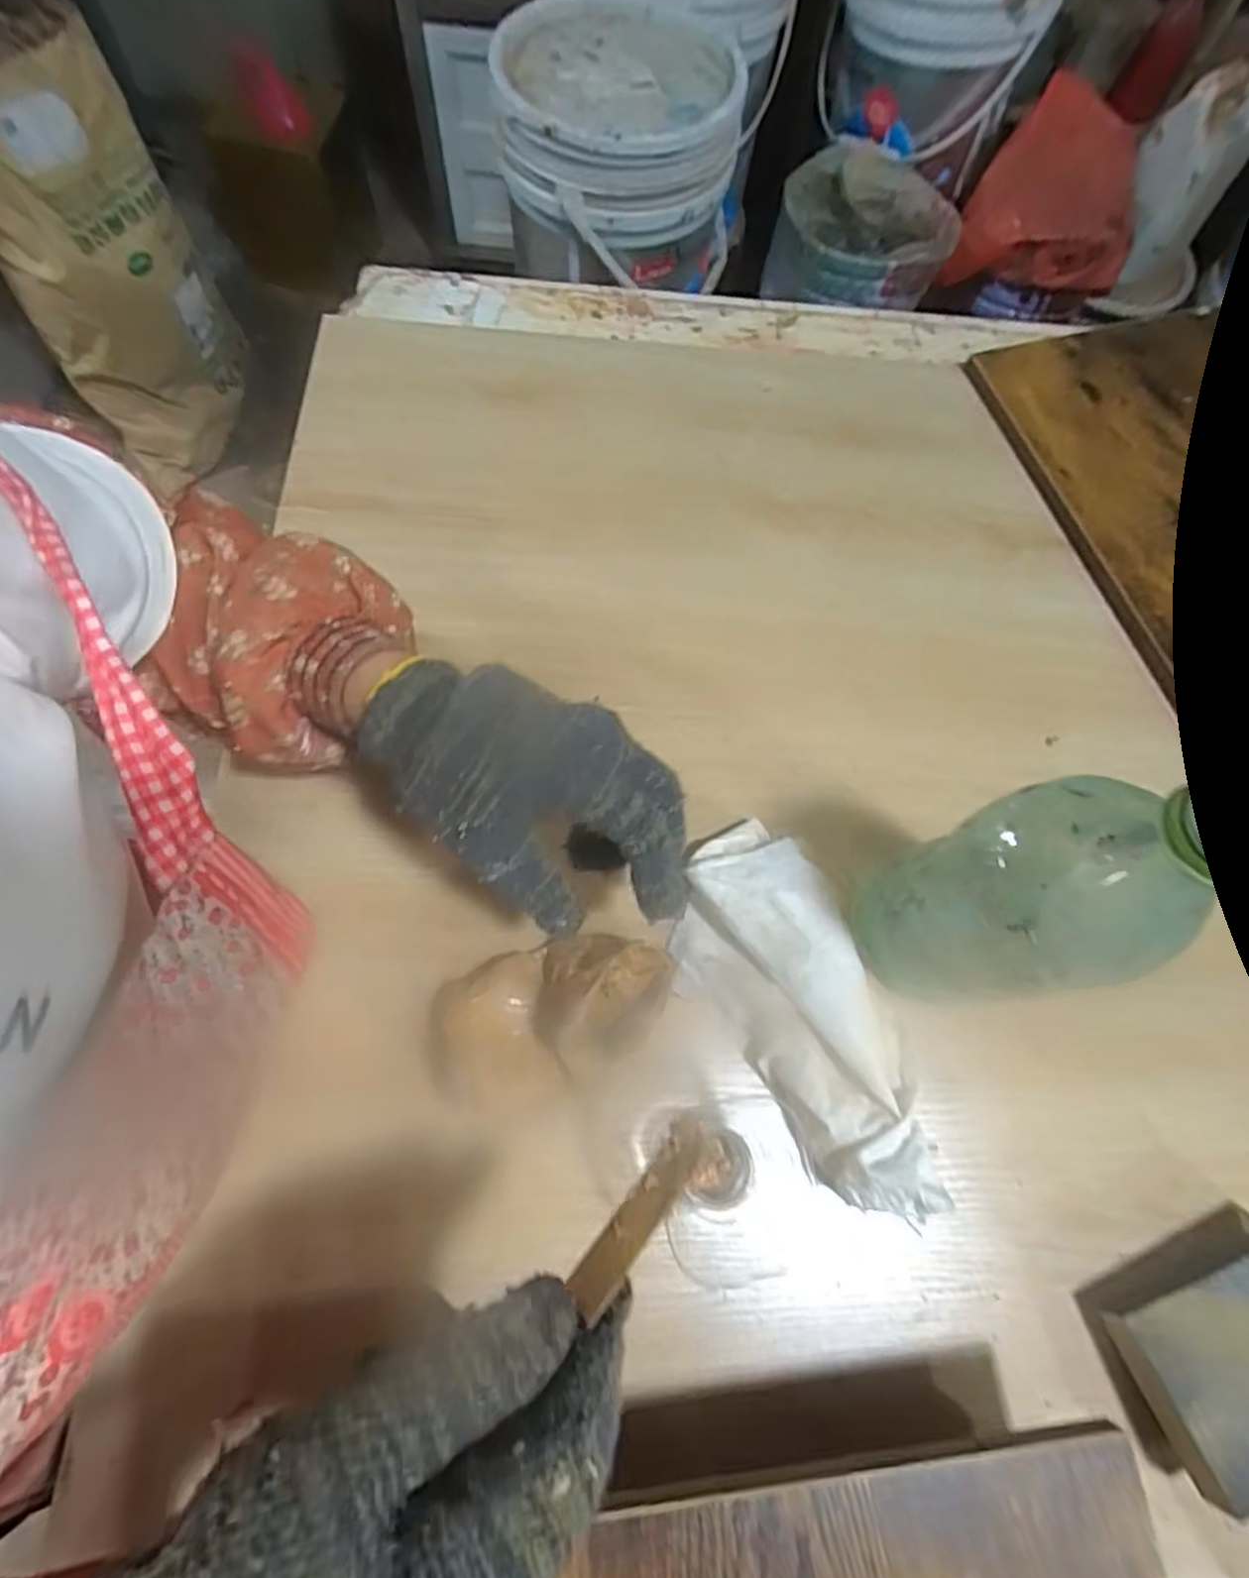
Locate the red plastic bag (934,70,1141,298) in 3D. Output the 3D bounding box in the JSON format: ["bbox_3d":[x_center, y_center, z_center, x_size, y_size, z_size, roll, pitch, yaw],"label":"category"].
[{"bbox_3d":[0.589,-0.802,0.947,0.236,0.165,0.126,9,71,1],"label":"red plastic bag"}]

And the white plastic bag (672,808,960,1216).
[{"bbox_3d":[0.080,0.106,0.334,0.087,0.046,0.183,-23,74,-10],"label":"white plastic bag"}]

